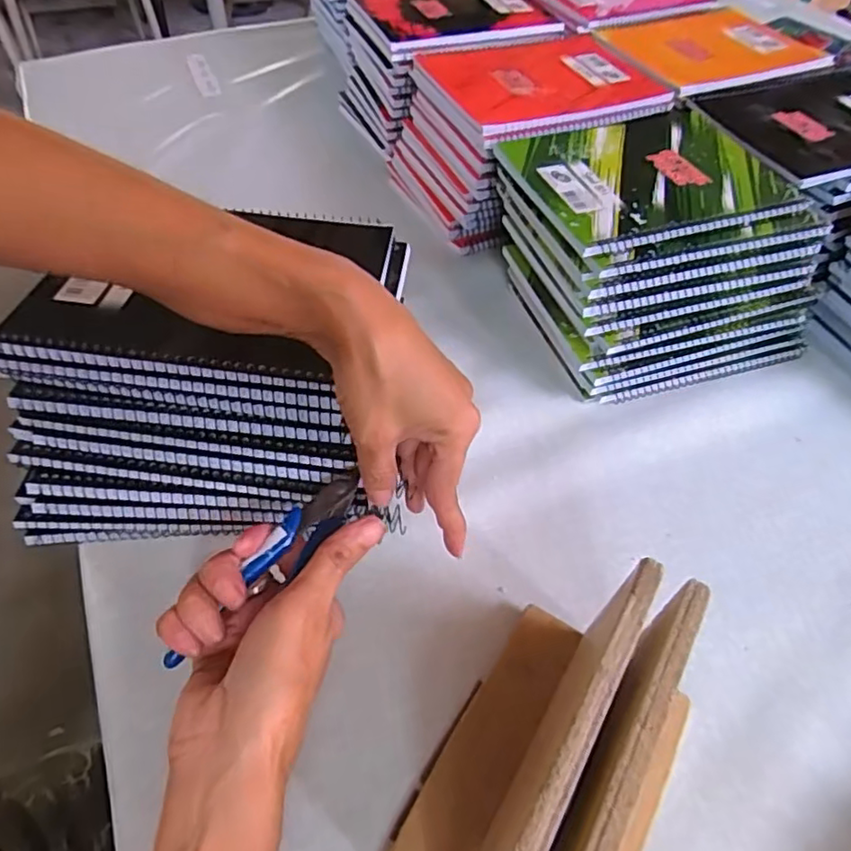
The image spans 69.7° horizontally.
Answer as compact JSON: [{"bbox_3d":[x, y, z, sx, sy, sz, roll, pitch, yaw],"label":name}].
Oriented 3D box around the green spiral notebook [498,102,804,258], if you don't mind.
[{"bbox_3d":[0.171,-0.200,0.480,0.197,0.010,0.161,-16,54,-14],"label":"green spiral notebook"}]

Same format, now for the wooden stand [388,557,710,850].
[{"bbox_3d":[0.062,0.147,0.262,0.105,0.113,0.154,28,56,19],"label":"wooden stand"}]

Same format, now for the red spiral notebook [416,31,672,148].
[{"bbox_3d":[0.104,-0.327,0.575,0.205,0.013,0.179,-21,56,-19],"label":"red spiral notebook"}]

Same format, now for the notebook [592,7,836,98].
[{"bbox_3d":[0.294,-0.401,0.643,0.199,0.012,0.183,-18,55,-17],"label":"notebook"}]

